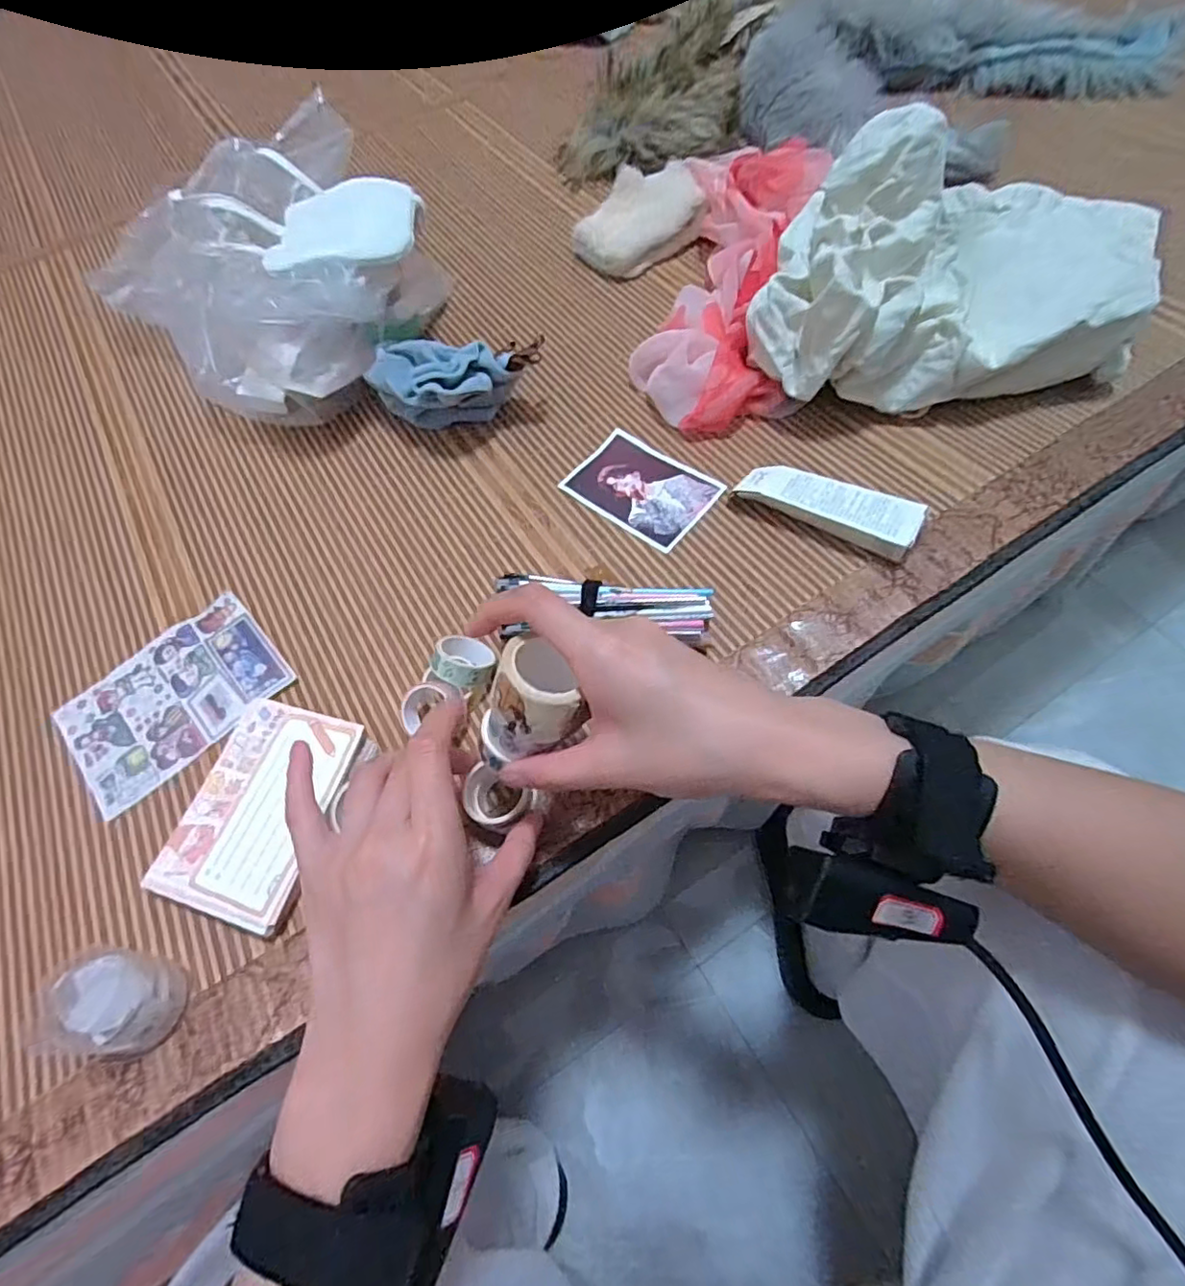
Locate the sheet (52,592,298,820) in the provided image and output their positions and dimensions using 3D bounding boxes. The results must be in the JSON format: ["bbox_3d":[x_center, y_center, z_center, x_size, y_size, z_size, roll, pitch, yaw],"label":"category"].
[{"bbox_3d":[-0.282,0.035,0.412,0.136,0.008,0.100,-41,66,-14],"label":"sheet"}]

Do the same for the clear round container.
[{"bbox_3d":[-0.228,0.173,0.295,0.040,0.041,0.044,2,63,7],"label":"clear round container"}]

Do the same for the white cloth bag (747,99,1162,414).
[{"bbox_3d":[0.277,-0.276,0.443,0.322,0.132,0.171,-10,62,0],"label":"white cloth bag"}]

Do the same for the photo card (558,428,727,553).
[{"bbox_3d":[0.037,-0.118,0.465,0.107,0.004,0.074,36,71,23],"label":"photo card"}]

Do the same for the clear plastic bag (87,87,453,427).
[{"bbox_3d":[-0.275,-0.339,0.547,0.298,0.115,0.258,38,71,21],"label":"clear plastic bag"}]

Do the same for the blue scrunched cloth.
[{"bbox_3d":[-0.110,-0.205,0.491,0.141,0.060,0.065,-2,62,3],"label":"blue scrunched cloth"}]

